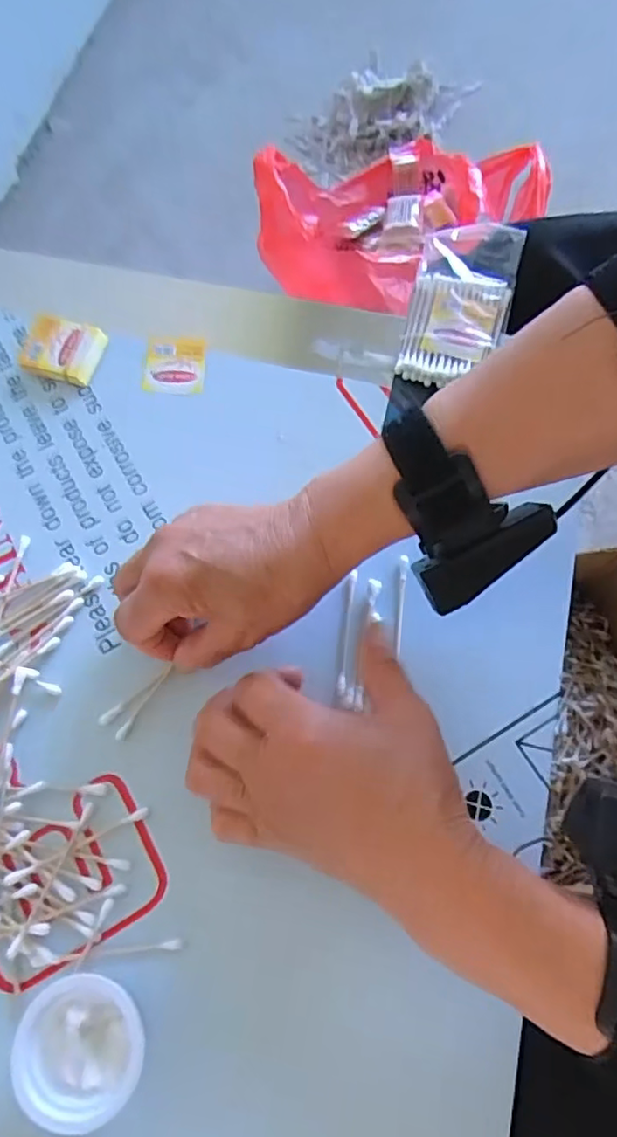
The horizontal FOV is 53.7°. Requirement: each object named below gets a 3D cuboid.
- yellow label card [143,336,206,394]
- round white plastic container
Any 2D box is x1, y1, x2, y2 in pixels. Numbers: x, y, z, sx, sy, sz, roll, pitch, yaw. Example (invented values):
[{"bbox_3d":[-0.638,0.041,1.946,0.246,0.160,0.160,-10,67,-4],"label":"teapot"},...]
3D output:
[{"bbox_3d":[-0.088,-0.136,0.407,0.040,0.005,0.043,3,70,2],"label":"yellow label card"},{"bbox_3d":[-0.099,0.209,0.268,0.050,0.027,0.053,0,70,1],"label":"round white plastic container"}]

